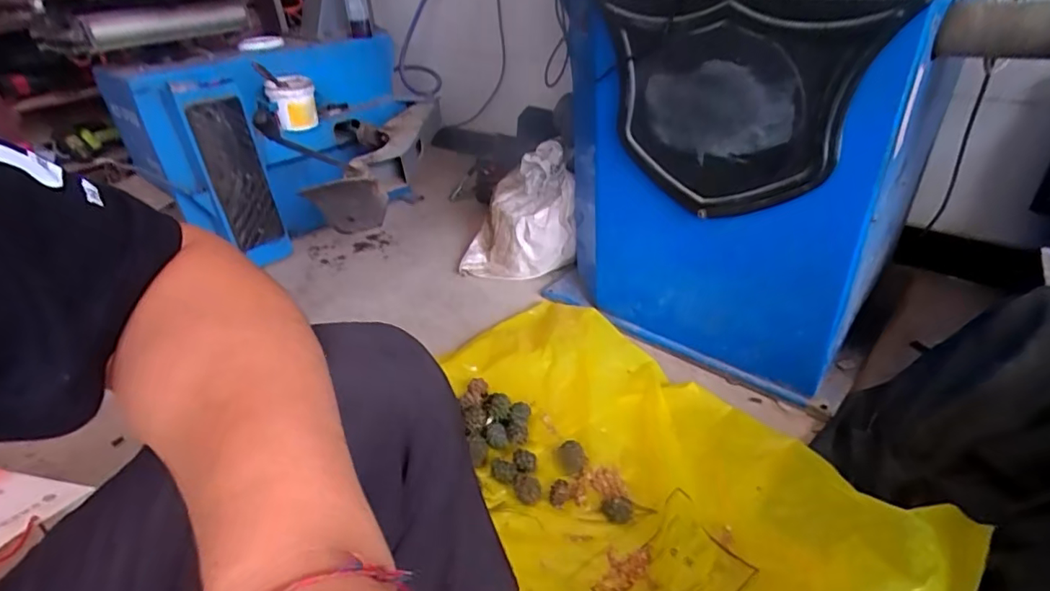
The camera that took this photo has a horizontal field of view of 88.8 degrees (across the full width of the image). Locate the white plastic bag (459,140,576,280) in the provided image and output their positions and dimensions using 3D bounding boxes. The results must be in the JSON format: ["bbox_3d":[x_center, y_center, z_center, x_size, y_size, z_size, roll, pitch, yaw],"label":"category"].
[{"bbox_3d":[-0.026,-0.201,1.349,0.298,0.282,0.188,-5,34,-1],"label":"white plastic bag"}]

